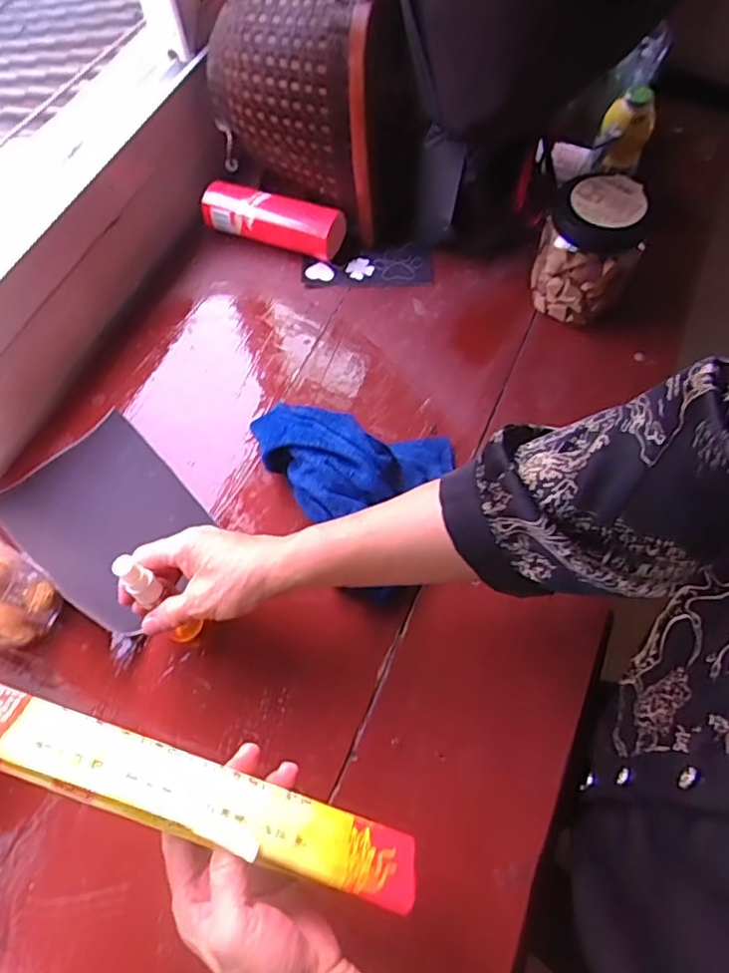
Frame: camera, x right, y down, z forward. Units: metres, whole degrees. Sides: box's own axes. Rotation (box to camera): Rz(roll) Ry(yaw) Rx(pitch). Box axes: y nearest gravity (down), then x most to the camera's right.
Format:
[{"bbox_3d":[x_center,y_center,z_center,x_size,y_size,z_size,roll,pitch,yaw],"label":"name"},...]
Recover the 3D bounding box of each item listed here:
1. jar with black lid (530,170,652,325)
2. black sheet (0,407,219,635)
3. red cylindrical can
[{"bbox_3d":[0.224,-0.238,0.612,0.093,0.122,0.093,0,63,0],"label":"jar with black lid"},{"bbox_3d":[-0.220,0.027,0.529,0.135,0.035,0.195,-41,70,-18],"label":"black sheet"},{"bbox_3d":[-0.100,-0.291,0.681,0.158,0.047,0.048,18,65,9],"label":"red cylindrical can"}]

